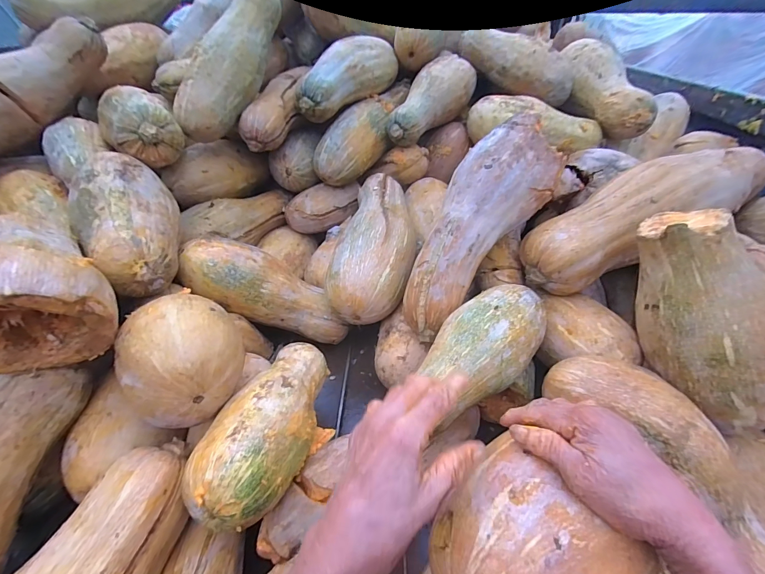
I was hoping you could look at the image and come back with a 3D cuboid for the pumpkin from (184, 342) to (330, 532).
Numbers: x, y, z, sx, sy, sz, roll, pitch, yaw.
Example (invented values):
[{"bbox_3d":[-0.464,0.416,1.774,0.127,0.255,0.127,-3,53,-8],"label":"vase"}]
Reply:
[{"bbox_3d":[-0.128,0.155,0.428,0.097,0.084,0.247,8,26,7],"label":"pumpkin"}]

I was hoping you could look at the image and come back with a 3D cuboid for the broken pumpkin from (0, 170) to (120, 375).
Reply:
[{"bbox_3d":[-0.404,-0.001,0.395,0.146,0.137,0.226,-24,46,-29],"label":"broken pumpkin"}]

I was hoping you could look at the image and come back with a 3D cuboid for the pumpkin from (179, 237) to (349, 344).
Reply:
[{"bbox_3d":[-0.199,0.012,0.626,0.299,0.088,0.092,32,31,-25],"label":"pumpkin"}]

